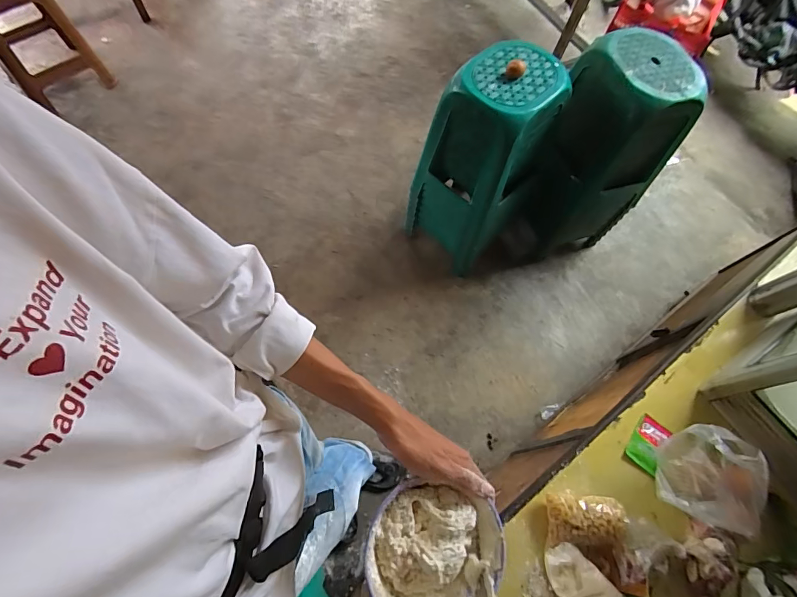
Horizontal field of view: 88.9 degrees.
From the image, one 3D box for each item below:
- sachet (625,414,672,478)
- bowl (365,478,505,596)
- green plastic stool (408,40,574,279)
[{"bbox_3d":[0.456,0.262,0.743,0.064,0.014,0.096,41,68,7],"label":"sachet"},{"bbox_3d":[0.037,0.268,0.420,0.136,0.052,0.127,1,67,-3],"label":"bowl"},{"bbox_3d":[0.277,-0.455,1.400,0.310,0.678,0.326,40,70,13],"label":"green plastic stool"}]

